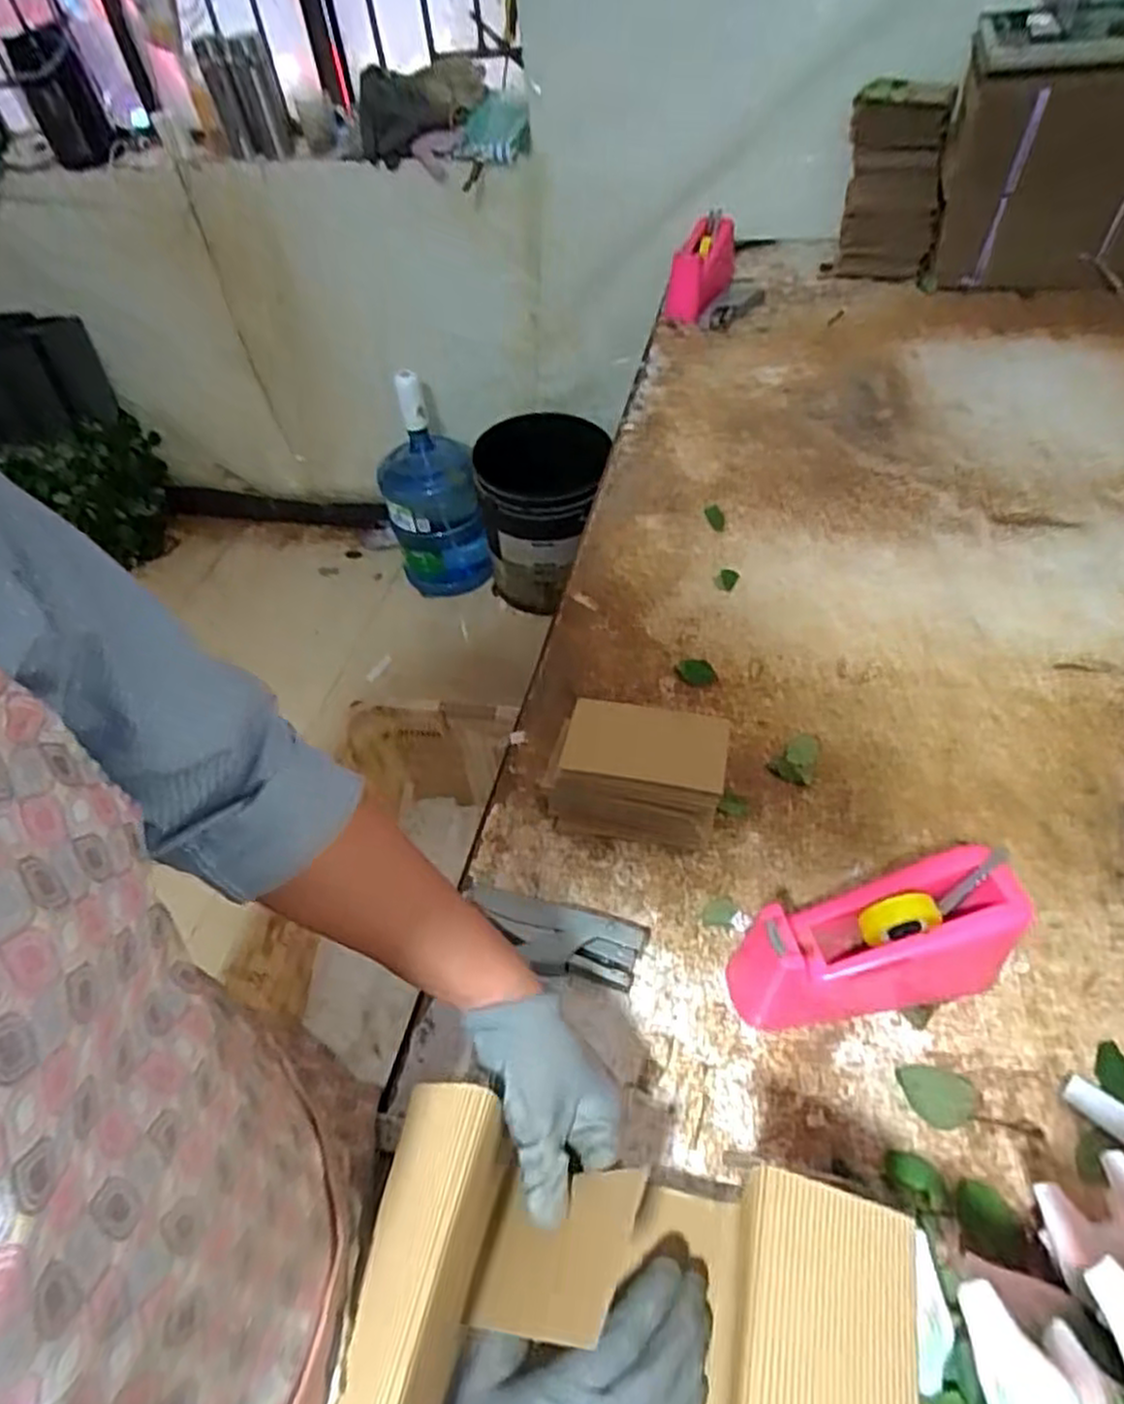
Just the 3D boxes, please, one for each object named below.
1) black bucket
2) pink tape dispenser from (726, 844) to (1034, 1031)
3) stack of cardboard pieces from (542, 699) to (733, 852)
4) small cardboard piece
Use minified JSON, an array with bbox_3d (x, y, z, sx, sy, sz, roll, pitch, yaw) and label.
[{"bbox_3d":[-0.035,-0.450,1.839,0.307,0.384,0.309,-4,50,3],"label":"black bucket"},{"bbox_3d":[0.226,0.177,0.571,0.201,0.102,0.082,-10,50,-2],"label":"pink tape dispenser"},{"bbox_3d":[0.068,0.064,0.684,0.152,0.097,0.094,8,52,13],"label":"stack of cardboard pieces"},{"bbox_3d":[-0.005,0.306,0.433,0.093,0.007,0.079,-13,39,27],"label":"small cardboard piece"}]

